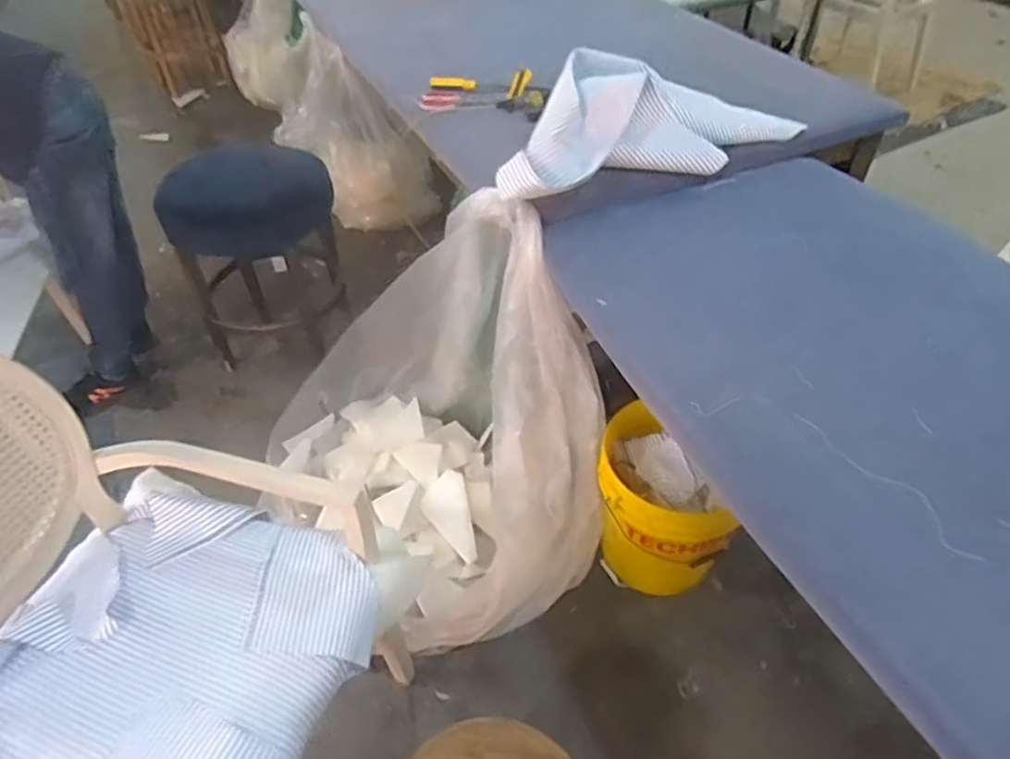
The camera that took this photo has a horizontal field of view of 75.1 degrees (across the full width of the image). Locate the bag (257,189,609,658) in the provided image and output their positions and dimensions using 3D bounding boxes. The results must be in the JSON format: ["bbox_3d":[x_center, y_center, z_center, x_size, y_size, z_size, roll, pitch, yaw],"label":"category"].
[{"bbox_3d":[-0.211,0.041,1.459,0.657,0.691,0.884,-20,47,-18],"label":"bag"}]

